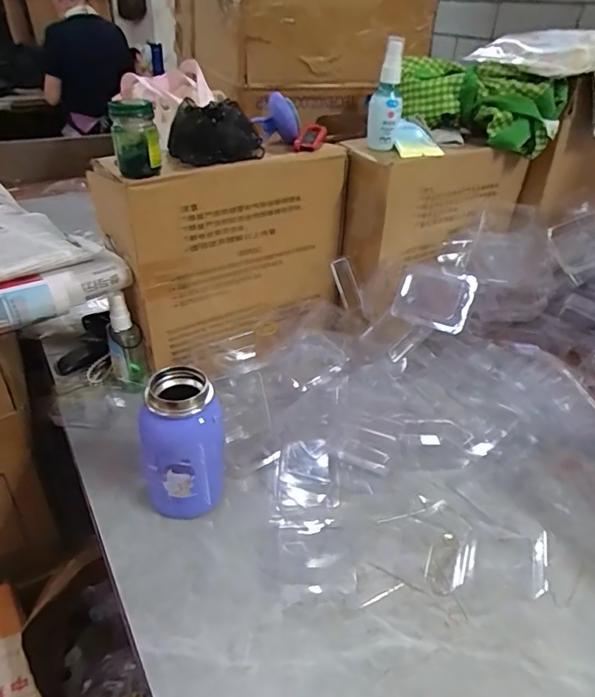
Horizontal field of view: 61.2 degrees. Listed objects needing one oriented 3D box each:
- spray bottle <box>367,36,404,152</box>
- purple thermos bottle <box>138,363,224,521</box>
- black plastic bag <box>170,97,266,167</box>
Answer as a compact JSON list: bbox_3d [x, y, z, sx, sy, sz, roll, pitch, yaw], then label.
[{"bbox_3d":[0.107,-0.303,0.606,0.038,0.119,0.028,7,35,5],"label":"spray bottle"},{"bbox_3d":[-0.108,0.094,0.470,0.075,0.142,0.061,-4,35,-12],"label":"purple thermos bottle"},{"bbox_3d":[-0.095,-0.245,0.567,0.099,0.056,0.072,-14,38,-23],"label":"black plastic bag"}]

